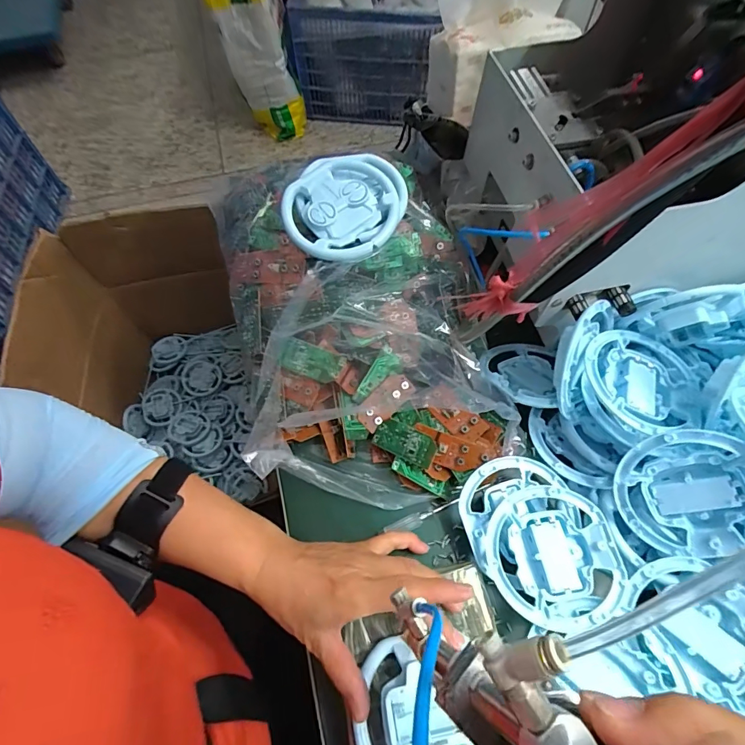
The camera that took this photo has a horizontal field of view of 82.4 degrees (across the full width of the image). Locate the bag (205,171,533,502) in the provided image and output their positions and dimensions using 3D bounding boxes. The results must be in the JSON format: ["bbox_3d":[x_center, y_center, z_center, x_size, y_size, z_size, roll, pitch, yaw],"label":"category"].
[{"bbox_3d":[-0.014,-0.061,0.411,0.234,0.130,0.350,-13,63,-6],"label":"bag"}]

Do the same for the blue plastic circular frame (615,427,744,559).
[{"bbox_3d":[0.249,0.091,0.329,0.101,0.101,0.019,2,14,32],"label":"blue plastic circular frame"}]

